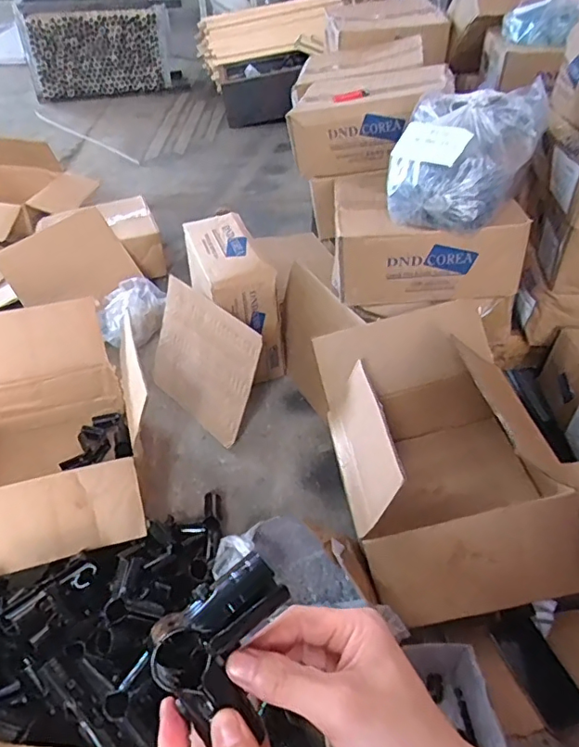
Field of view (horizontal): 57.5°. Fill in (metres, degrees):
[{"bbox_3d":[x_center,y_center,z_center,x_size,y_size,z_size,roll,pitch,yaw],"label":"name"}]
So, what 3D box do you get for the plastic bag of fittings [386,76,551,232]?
[{"bbox_3d":[0.291,-0.363,0.886,0.225,0.153,0.234,18,45,19],"label":"plastic bag of fittings"}]

